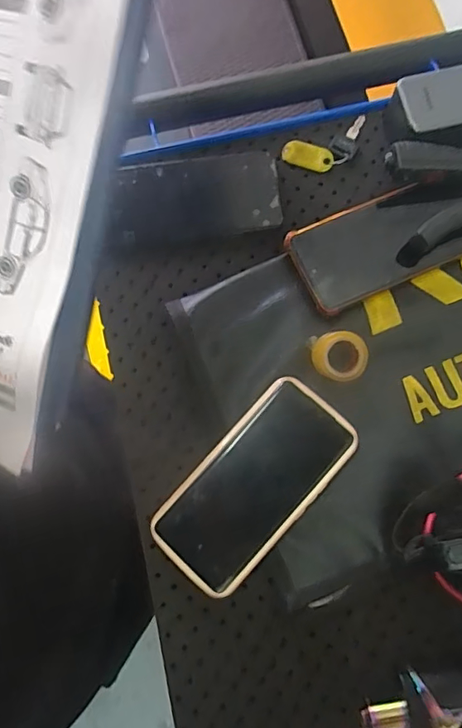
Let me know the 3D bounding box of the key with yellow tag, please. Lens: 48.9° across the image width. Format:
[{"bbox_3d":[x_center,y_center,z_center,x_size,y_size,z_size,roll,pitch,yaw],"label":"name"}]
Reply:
[{"bbox_3d":[0.090,-0.199,0.469,0.081,0.006,0.037,-21,81,-3],"label":"key with yellow tag"}]

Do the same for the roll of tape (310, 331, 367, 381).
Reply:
[{"bbox_3d":[0.087,-0.005,0.409,0.041,0.027,0.037,-1,80,0],"label":"roll of tape"}]

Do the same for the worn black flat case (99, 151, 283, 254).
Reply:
[{"bbox_3d":[-0.036,-0.149,0.460,0.159,0.010,0.079,-8,80,-1],"label":"worn black flat case"}]

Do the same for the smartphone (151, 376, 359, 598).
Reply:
[{"bbox_3d":[0.018,0.094,0.398,0.081,0.017,0.165,43,83,7],"label":"smartphone"}]

